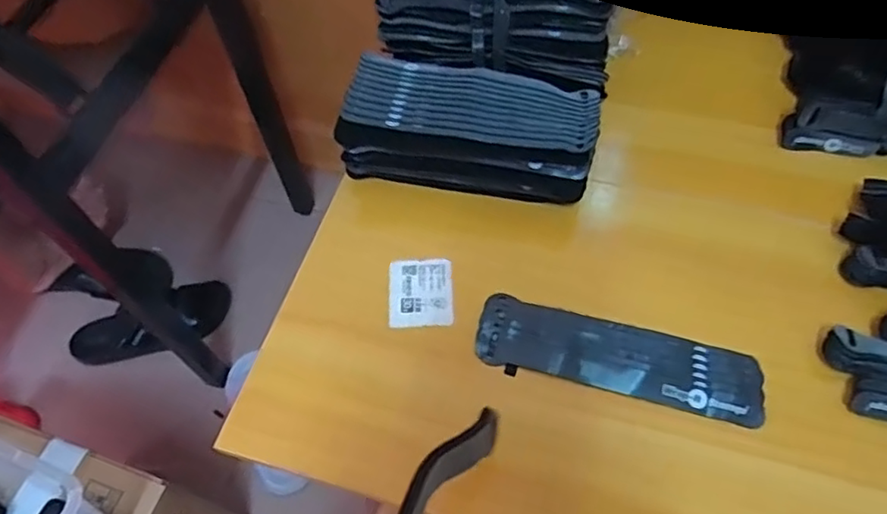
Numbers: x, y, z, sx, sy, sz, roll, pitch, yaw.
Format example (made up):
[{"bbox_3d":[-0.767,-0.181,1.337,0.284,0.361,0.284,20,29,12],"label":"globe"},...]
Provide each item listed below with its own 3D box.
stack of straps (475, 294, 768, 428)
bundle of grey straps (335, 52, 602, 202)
[{"bbox_3d":[0.126,0.072,0.441,0.199,0.014,0.059,11,55,10],"label":"stack of straps"},{"bbox_3d":[0.022,-0.105,0.504,0.203,0.065,0.090,9,61,8],"label":"bundle of grey straps"}]

